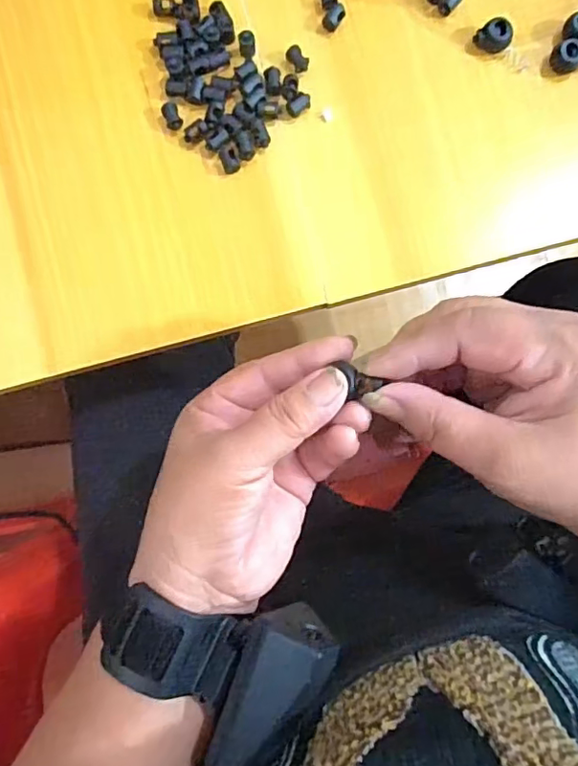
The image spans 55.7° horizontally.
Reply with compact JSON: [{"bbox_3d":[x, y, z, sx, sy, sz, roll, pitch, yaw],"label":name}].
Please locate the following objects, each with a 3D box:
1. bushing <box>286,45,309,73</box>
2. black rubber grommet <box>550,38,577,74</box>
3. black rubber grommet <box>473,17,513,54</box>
[{"bbox_3d":[0.005,-0.192,0.325,0.010,0.006,0.016,-35,86,-2],"label":"bushing"},{"bbox_3d":[0.163,-0.191,0.319,0.018,0.012,0.015,34,87,3],"label":"black rubber grommet"},{"bbox_3d":[0.121,-0.204,0.321,0.018,0.014,0.014,42,87,3],"label":"black rubber grommet"}]

